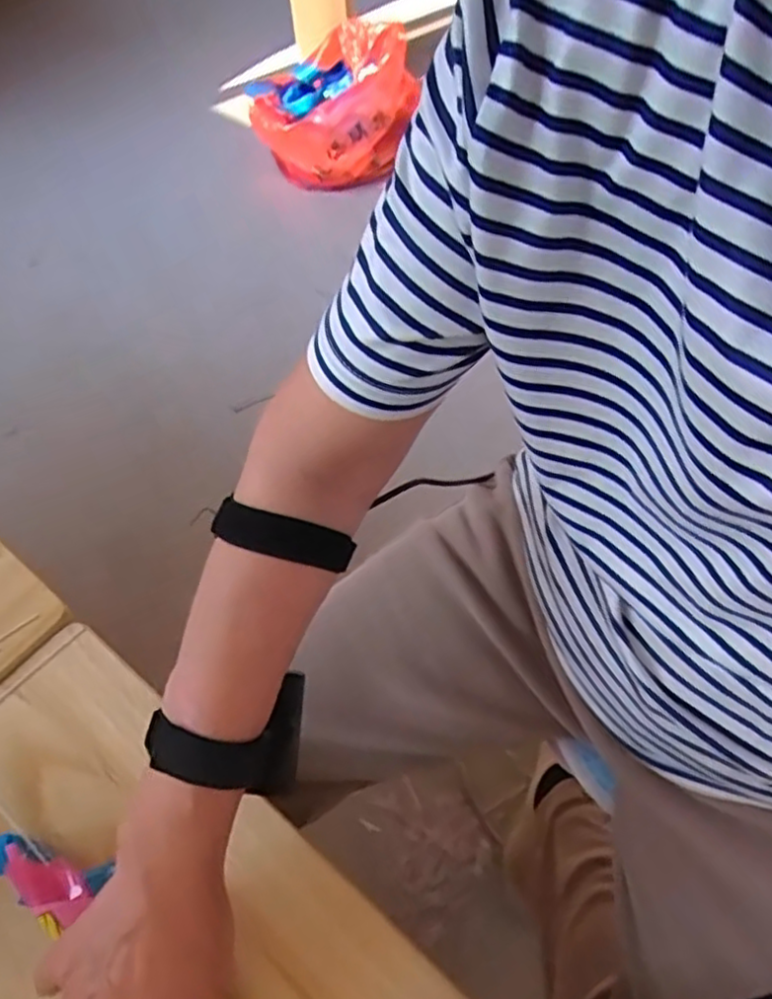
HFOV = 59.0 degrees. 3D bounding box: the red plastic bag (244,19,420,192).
[{"bbox_3d":[-0.123,-0.919,1.575,0.370,0.262,0.336,-6,57,0],"label":"red plastic bag"}]

